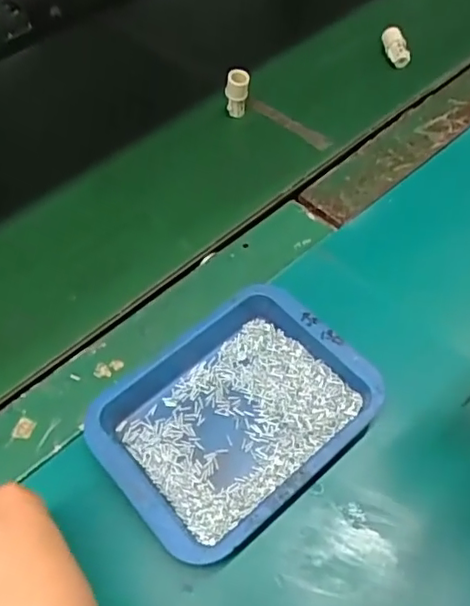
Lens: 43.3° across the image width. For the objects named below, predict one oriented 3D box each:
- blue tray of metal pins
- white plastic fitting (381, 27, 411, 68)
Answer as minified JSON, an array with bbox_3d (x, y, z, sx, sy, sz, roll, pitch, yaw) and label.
[{"bbox_3d":[-0.005,0.062,0.365,0.155,0.027,0.133,-37,61,-21],"label":"blue tray of metal pins"},{"bbox_3d":[0.162,-0.257,0.595,0.015,0.017,0.040,-30,97,-17],"label":"white plastic fitting"}]

